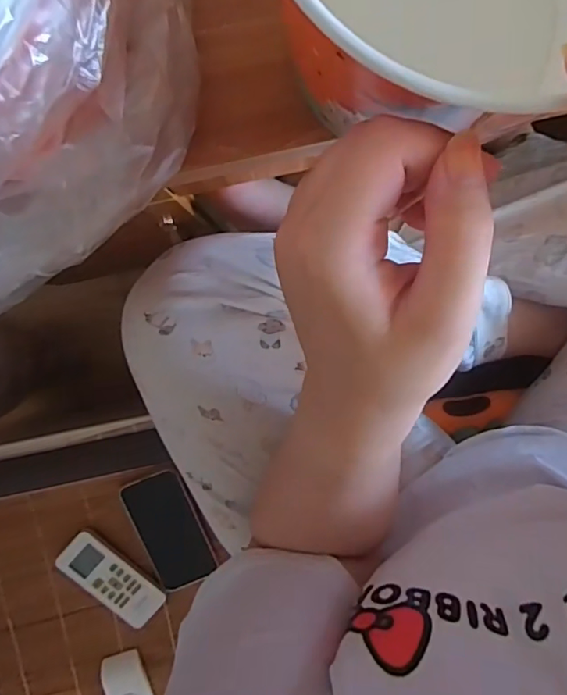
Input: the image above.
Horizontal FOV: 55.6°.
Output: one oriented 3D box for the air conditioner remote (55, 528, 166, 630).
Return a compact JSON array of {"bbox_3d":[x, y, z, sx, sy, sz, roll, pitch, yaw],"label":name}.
[{"bbox_3d":[-0.204,0.277,0.640,0.058,0.017,0.131,-44,93,3],"label":"air conditioner remote"}]

